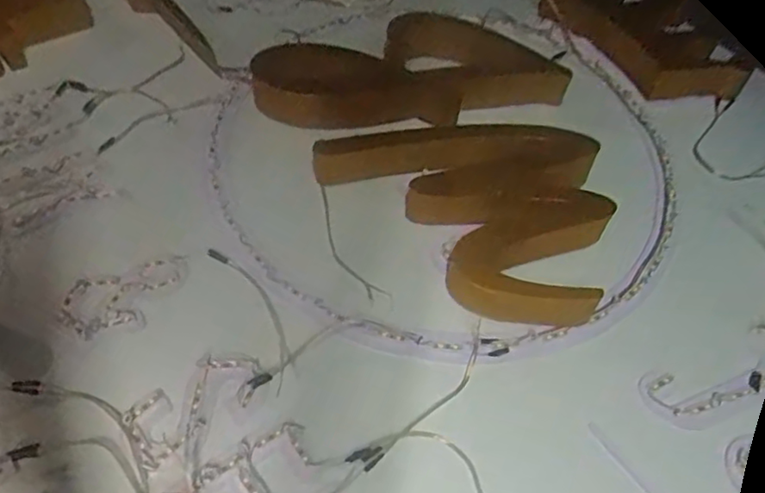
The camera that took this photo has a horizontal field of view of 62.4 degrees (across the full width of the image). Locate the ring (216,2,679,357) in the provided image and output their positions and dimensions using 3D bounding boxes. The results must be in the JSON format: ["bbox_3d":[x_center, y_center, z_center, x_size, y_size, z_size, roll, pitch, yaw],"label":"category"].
[{"bbox_3d":[0.066,-0.120,0.682,0.495,0.019,0.515,1,53,-6],"label":"ring"}]

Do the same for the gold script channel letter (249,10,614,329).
[{"bbox_3d":[0.087,-0.120,0.671,0.297,0.051,0.421,-36,64,-28],"label":"gold script channel letter"}]

